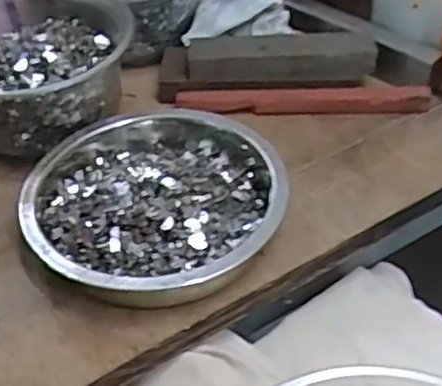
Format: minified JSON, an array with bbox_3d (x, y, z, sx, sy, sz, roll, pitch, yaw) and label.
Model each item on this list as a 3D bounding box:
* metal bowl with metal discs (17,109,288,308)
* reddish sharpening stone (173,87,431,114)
[{"bbox_3d":[-0.032,0.002,0.337,0.120,0.034,0.122,0,46,0],"label":"metal bowl with metal discs"},{"bbox_3d":[0.048,-0.054,0.405,0.144,0.011,0.015,-1,46,-1],"label":"reddish sharpening stone"}]

